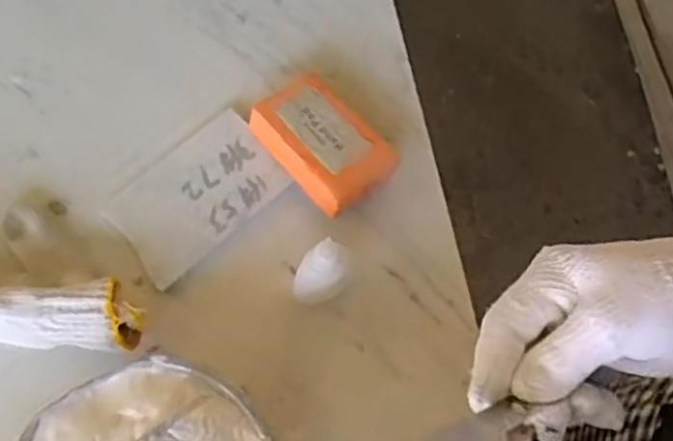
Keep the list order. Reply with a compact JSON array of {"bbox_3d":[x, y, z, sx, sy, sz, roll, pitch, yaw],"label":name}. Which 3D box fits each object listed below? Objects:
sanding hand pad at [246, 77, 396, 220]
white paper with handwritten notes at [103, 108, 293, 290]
[{"bbox_3d":[-0.008,-0.053,0.508,0.065,0.035,0.100,-40,75,-13],"label":"sanding hand pad"},{"bbox_3d":[-0.096,-0.019,0.508,0.118,0.005,0.076,-42,75,-14],"label":"white paper with handwritten notes"}]

